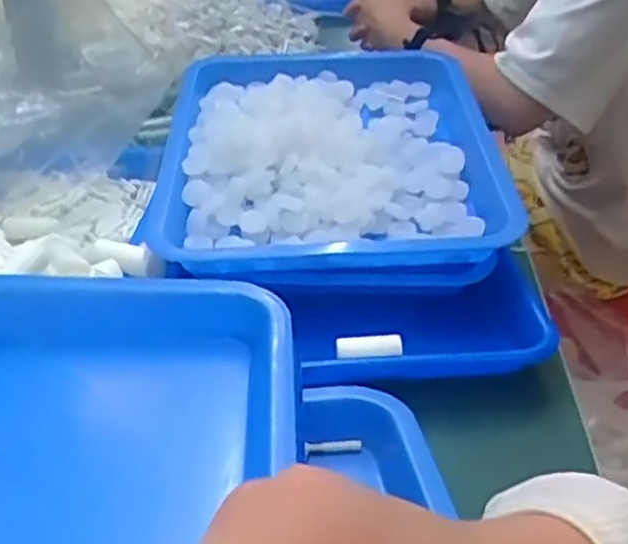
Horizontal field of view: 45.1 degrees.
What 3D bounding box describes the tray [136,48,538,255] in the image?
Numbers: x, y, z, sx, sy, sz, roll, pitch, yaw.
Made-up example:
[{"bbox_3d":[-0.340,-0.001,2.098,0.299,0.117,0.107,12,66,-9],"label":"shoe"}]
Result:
[{"bbox_3d":[0.010,-0.108,0.626,0.266,0.057,0.307,-2,32,-1],"label":"tray"}]

